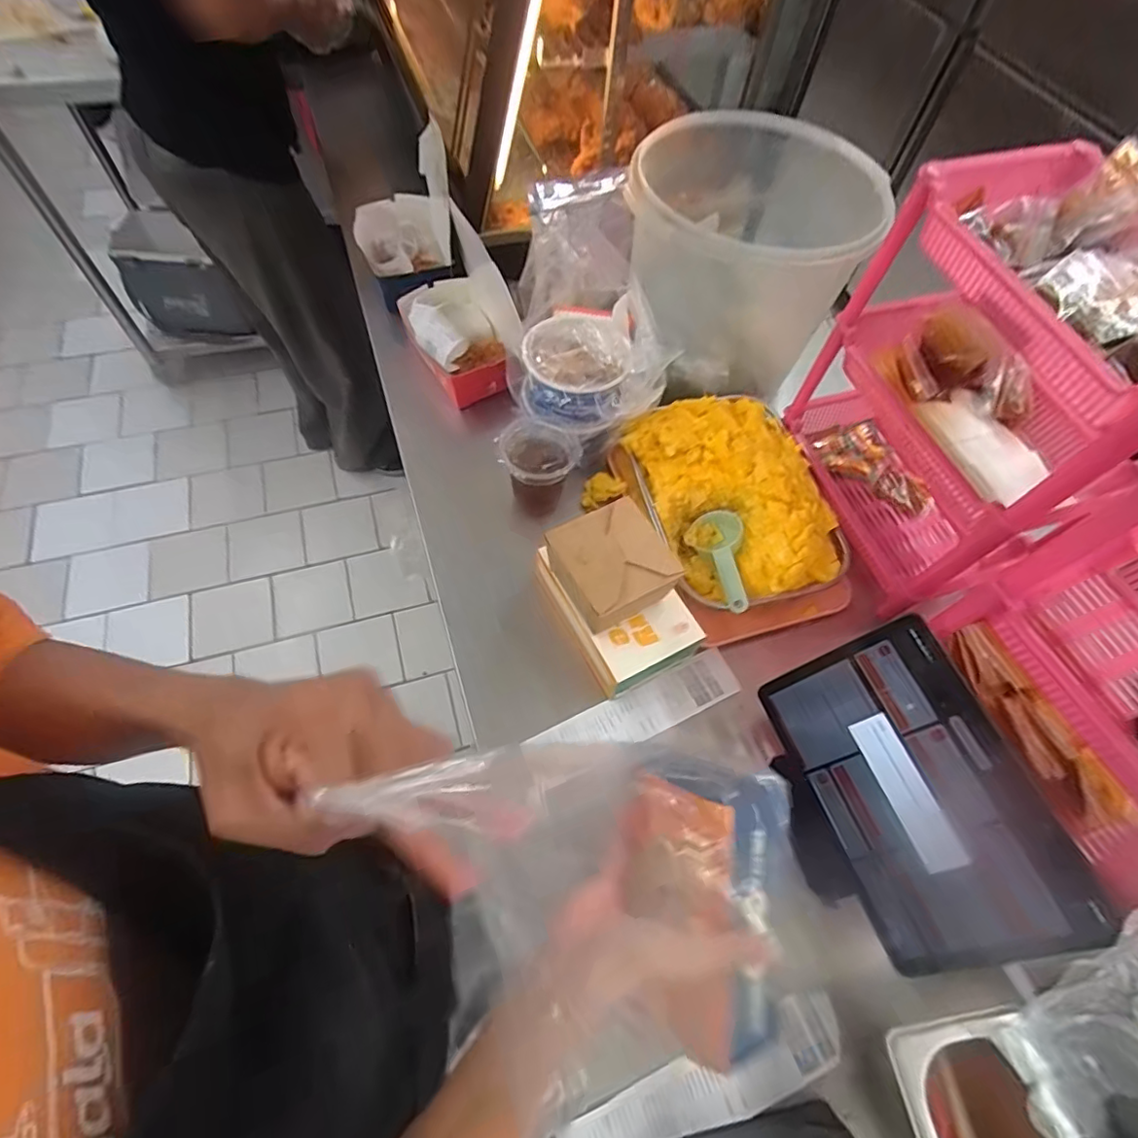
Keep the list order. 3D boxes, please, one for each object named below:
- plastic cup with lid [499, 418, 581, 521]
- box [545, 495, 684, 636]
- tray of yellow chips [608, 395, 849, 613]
[{"bbox_3d":[-0.034,-0.115,0.669,0.083,0.091,0.079,2,62,-3],"label":"plastic cup with lid"},{"bbox_3d":[0.041,-0.002,0.557,0.096,0.071,0.100,-25,66,-16],"label":"box"},{"bbox_3d":[0.190,-0.088,0.668,0.203,0.086,0.271,-14,64,-11],"label":"tray of yellow chips"}]

